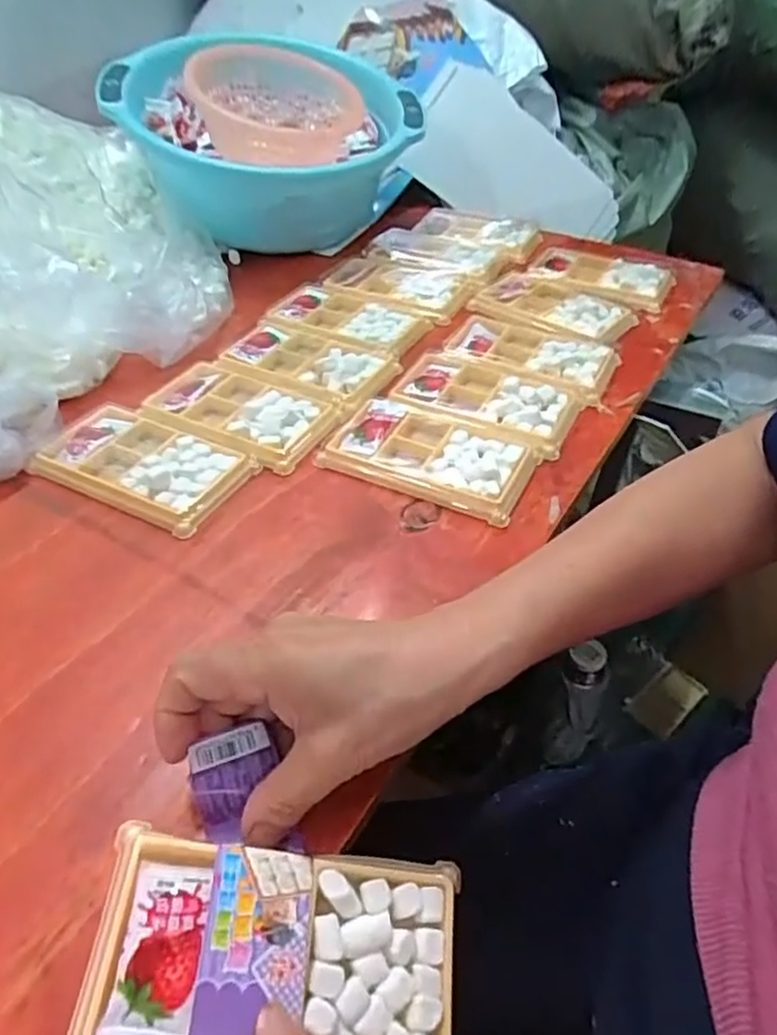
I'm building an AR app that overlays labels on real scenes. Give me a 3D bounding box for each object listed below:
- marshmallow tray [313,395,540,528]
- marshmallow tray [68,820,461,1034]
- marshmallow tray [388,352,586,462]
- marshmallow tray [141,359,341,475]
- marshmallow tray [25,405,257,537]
[{"bbox_3d":[0.029,-0.047,0.463,0.136,0.015,0.082,20,47,17],"label":"marshmallow tray"},{"bbox_3d":[-0.039,0.162,0.246,0.132,0.012,0.075,14,53,-13],"label":"marshmallow tray"},{"bbox_3d":[0.074,-0.093,0.510,0.134,0.011,0.085,23,48,20],"label":"marshmallow tray"},{"bbox_3d":[-0.107,-0.082,0.488,0.132,0.013,0.080,22,48,19],"label":"marshmallow tray"},{"bbox_3d":[-0.165,-0.038,0.450,0.133,0.015,0.075,22,48,19],"label":"marshmallow tray"}]

